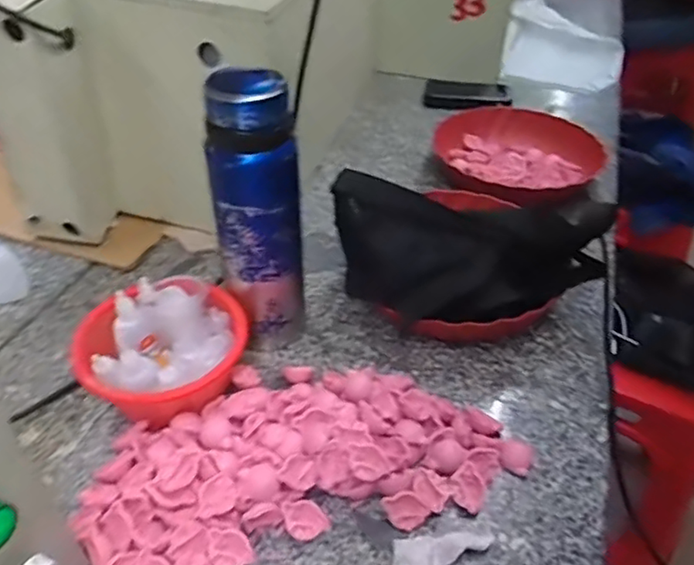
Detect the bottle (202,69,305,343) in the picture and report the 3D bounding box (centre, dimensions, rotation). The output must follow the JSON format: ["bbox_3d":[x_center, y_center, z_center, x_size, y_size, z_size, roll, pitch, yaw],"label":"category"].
[{"bbox_3d":[-0.080,-0.053,0.554,0.070,0.274,0.065,15,42,15],"label":"bottle"}]

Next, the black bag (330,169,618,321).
[{"bbox_3d":[0.134,-0.040,0.603,0.288,0.100,0.117,-4,41,-6],"label":"black bag"}]

